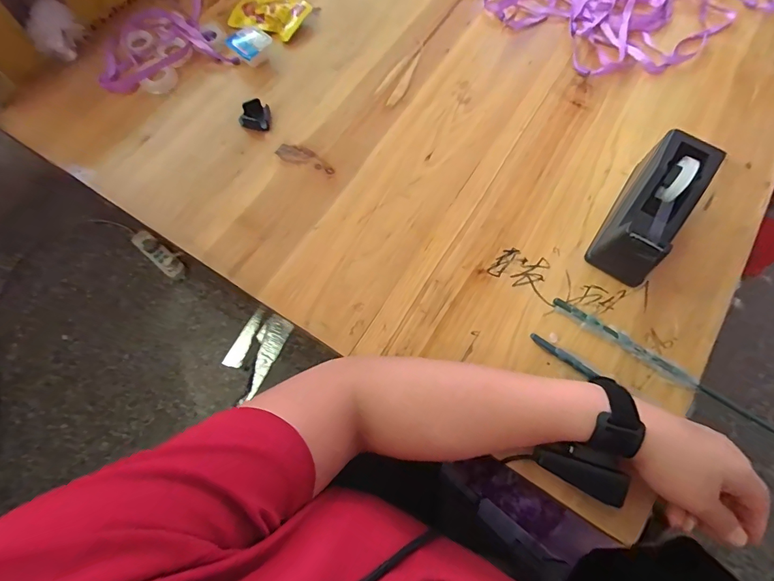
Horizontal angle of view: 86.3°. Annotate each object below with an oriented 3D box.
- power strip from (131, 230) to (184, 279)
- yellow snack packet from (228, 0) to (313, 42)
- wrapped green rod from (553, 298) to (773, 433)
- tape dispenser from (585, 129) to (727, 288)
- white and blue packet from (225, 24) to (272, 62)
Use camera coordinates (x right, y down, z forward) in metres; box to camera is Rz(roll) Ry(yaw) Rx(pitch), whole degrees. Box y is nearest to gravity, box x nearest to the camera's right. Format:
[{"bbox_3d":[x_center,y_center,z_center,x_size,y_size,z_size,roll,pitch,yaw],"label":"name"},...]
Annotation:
[{"bbox_3d":[-0.679,-0.109,1.221,0.209,0.052,0.063,39,74,13],"label":"power strip"},{"bbox_3d":[-0.160,-0.380,0.565,0.105,0.021,0.070,20,71,7],"label":"yellow snack packet"},{"bbox_3d":[0.263,0.070,0.394,0.222,0.011,0.013,32,73,11],"label":"wrapped green rod"},{"bbox_3d":[0.273,-0.080,0.421,0.065,0.074,0.159,33,73,13],"label":"tape dispenser"},{"bbox_3d":[-0.184,-0.332,0.548,0.046,0.016,0.054,32,73,11],"label":"white and blue packet"}]

